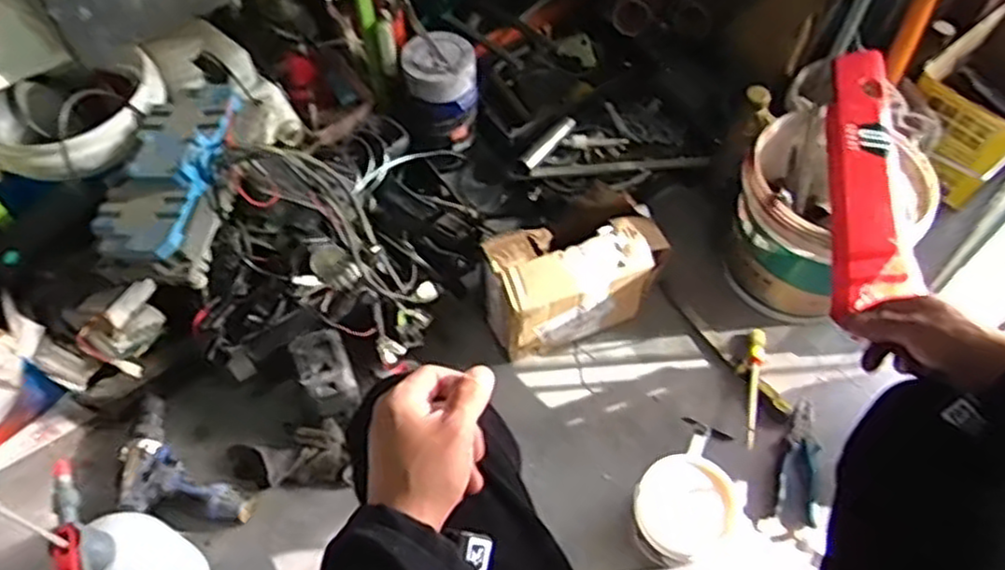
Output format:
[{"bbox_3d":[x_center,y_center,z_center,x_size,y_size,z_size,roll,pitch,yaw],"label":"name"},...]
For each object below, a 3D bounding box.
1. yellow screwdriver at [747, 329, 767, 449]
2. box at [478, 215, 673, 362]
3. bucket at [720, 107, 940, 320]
[{"bbox_3d":[0.398,0.160,1.147,0.024,0.028,0.210,11,57,7],"label":"yellow screwdriver"},{"bbox_3d":[0.112,-0.013,1.150,0.261,0.187,0.143,-19,59,-13],"label":"box"},{"bbox_3d":[0.508,-0.103,1.190,0.265,0.238,0.265,0,57,-1],"label":"bucket"}]

